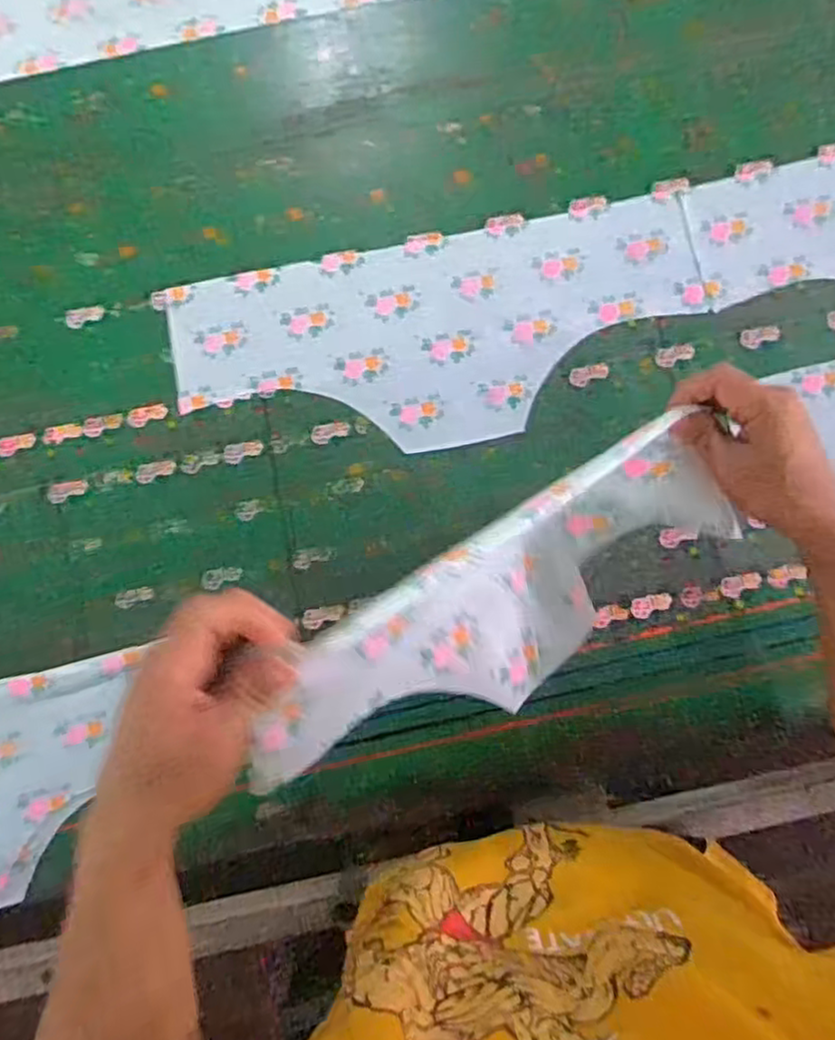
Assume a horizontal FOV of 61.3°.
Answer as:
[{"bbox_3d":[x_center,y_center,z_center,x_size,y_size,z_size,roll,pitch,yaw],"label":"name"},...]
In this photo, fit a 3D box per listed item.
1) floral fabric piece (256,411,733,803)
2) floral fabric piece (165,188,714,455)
[{"bbox_3d":[0.056,0.064,0.441,0.334,0.124,0.099,-33,84,-19],"label":"floral fabric piece"},{"bbox_3d":[0.022,-0.157,0.606,0.452,0.007,0.181,-11,83,-1],"label":"floral fabric piece"}]

